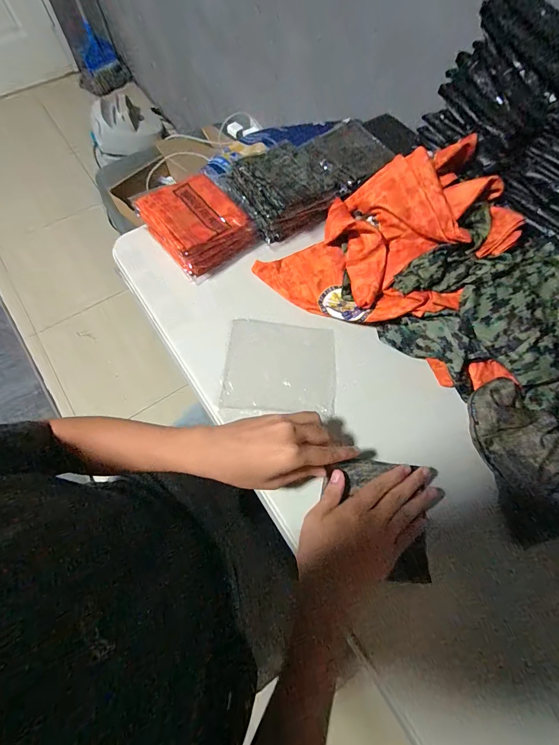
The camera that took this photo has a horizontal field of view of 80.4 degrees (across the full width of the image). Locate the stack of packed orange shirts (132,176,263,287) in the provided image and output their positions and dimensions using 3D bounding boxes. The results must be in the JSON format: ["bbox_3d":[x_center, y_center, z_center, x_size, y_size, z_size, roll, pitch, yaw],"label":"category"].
[{"bbox_3d":[-0.121,-0.221,0.497,0.127,0.061,0.137,-41,75,-16],"label":"stack of packed orange shirts"}]

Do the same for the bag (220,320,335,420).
[{"bbox_3d":[0.002,-0.009,0.450,0.144,0.012,0.132,5,69,1],"label":"bag"}]

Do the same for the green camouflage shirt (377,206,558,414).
[{"bbox_3d":[0.271,-0.079,0.426,0.238,0.099,0.186,33,71,11],"label":"green camouflage shirt"}]

